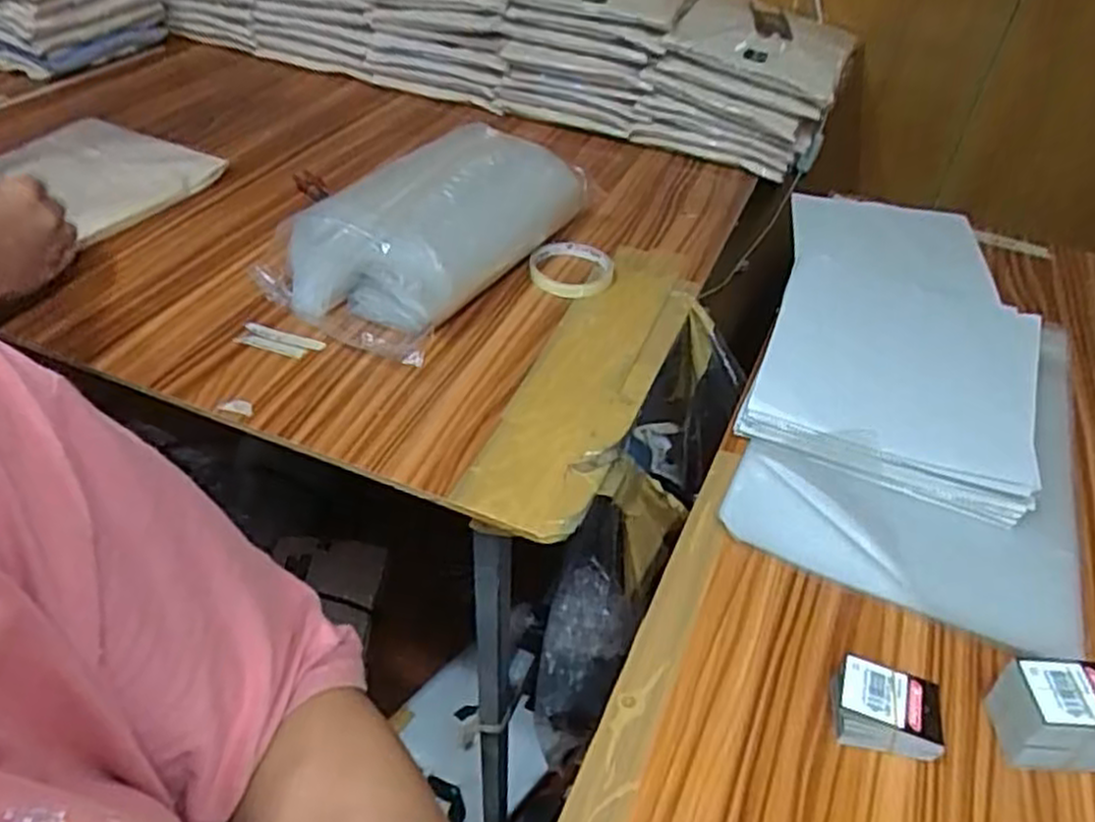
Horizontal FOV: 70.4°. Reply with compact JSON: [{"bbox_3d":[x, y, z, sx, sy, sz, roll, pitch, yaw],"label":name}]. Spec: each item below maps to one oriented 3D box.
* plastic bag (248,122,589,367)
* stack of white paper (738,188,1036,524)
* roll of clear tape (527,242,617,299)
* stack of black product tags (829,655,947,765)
[{"bbox_3d":[-0.108,-0.181,0.739,0.192,0.105,0.303,25,45,22],"label":"plastic bag"},{"bbox_3d":[0.329,-0.095,0.730,0.225,0.036,0.474,15,42,12],"label":"stack of white paper"},{"bbox_3d":[0.023,-0.138,0.771,0.080,0.020,0.082,2,41,-2],"label":"roll of clear tape"},{"bbox_3d":[0.186,0.166,0.430,0.053,0.026,0.043,10,41,7],"label":"stack of black product tags"}]

